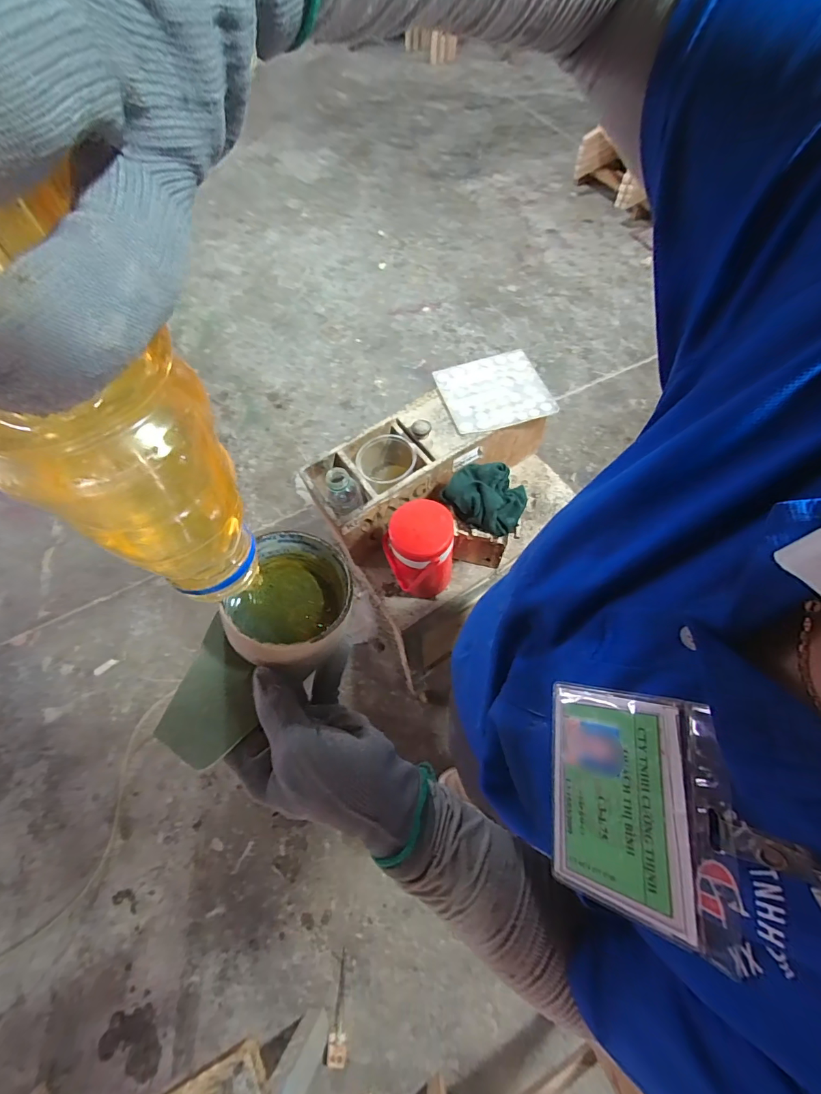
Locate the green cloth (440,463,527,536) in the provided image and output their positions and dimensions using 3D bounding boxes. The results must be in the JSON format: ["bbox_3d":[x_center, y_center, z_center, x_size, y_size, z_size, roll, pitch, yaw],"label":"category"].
[{"bbox_3d":[0.129,-0.095,0.716,0.134,0.040,0.116,22,67,12],"label":"green cloth"}]

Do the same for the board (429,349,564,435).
[{"bbox_3d":[0.165,-0.309,0.830,0.192,0.010,0.175,-16,65,-5],"label":"board"}]

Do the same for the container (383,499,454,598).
[{"bbox_3d":[0.020,0.024,0.745,0.119,0.211,0.118,-12,64,-3],"label":"container"}]

